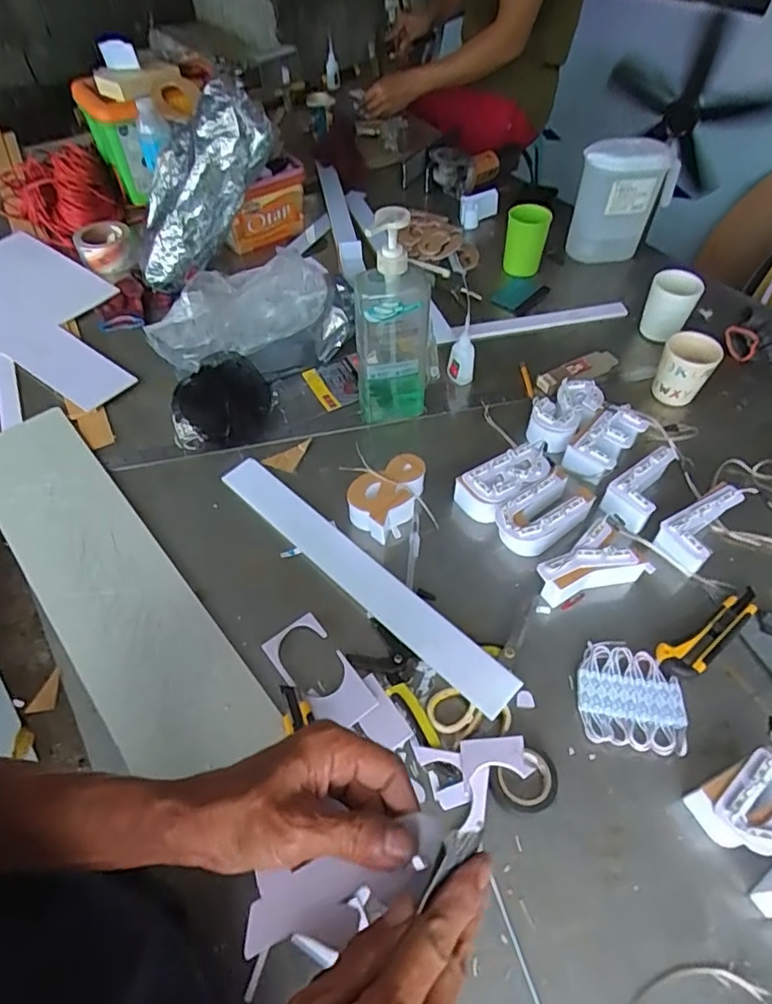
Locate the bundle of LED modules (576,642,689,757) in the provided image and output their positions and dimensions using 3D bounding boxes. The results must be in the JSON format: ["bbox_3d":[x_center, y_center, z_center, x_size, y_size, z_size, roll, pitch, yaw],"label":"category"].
[{"bbox_3d":[0.247,0.197,0.571,0.102,0.014,0.104,7,52,4],"label":"bundle of LED modules"}]

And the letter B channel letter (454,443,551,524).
[{"bbox_3d":[0.156,-0.026,0.713,0.134,0.053,0.063,-32,58,-8],"label":"letter B channel letter"}]

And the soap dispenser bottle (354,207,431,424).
[{"bbox_3d":[0.009,-0.219,0.721,0.097,0.285,0.062,3,52,1],"label":"soap dispenser bottle"}]

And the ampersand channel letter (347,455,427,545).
[{"bbox_3d":[0.005,-0.008,0.708,0.074,0.048,0.111,35,59,24],"label":"ampersand channel letter"}]

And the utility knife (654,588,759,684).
[{"bbox_3d":[0.353,0.143,0.606,0.151,0.025,0.041,-25,56,-19],"label":"utility knife"}]

